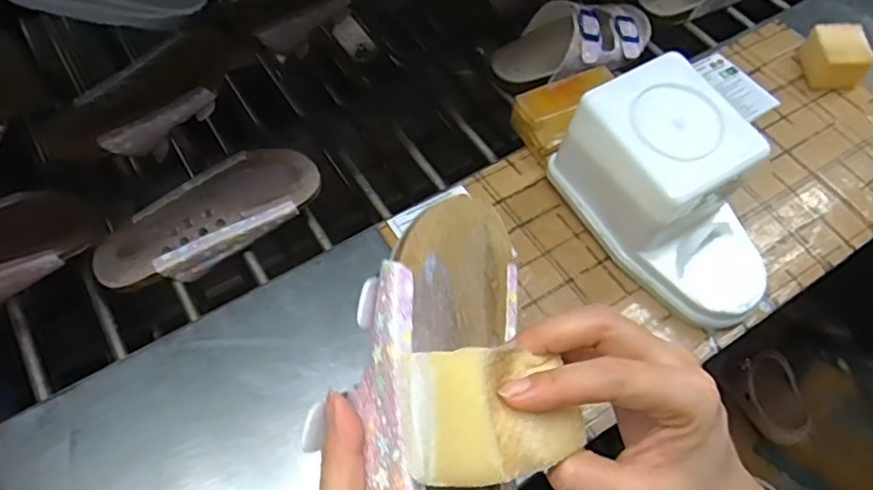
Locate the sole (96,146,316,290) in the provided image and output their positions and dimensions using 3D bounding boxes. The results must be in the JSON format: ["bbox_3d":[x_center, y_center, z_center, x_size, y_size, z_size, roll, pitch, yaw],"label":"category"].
[{"bbox_3d":[-0.204,-0.026,0.536,0.197,0.038,0.084,-25,60,-15],"label":"sole"}]

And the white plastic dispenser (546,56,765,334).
[{"bbox_3d":[0.183,-0.037,0.455,0.098,0.118,0.177,-27,61,-17],"label":"white plastic dispenser"}]

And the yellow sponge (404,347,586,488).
[{"bbox_3d":[0.022,0.072,0.246,0.072,0.053,0.054,0,57,0],"label":"yellow sponge"}]

